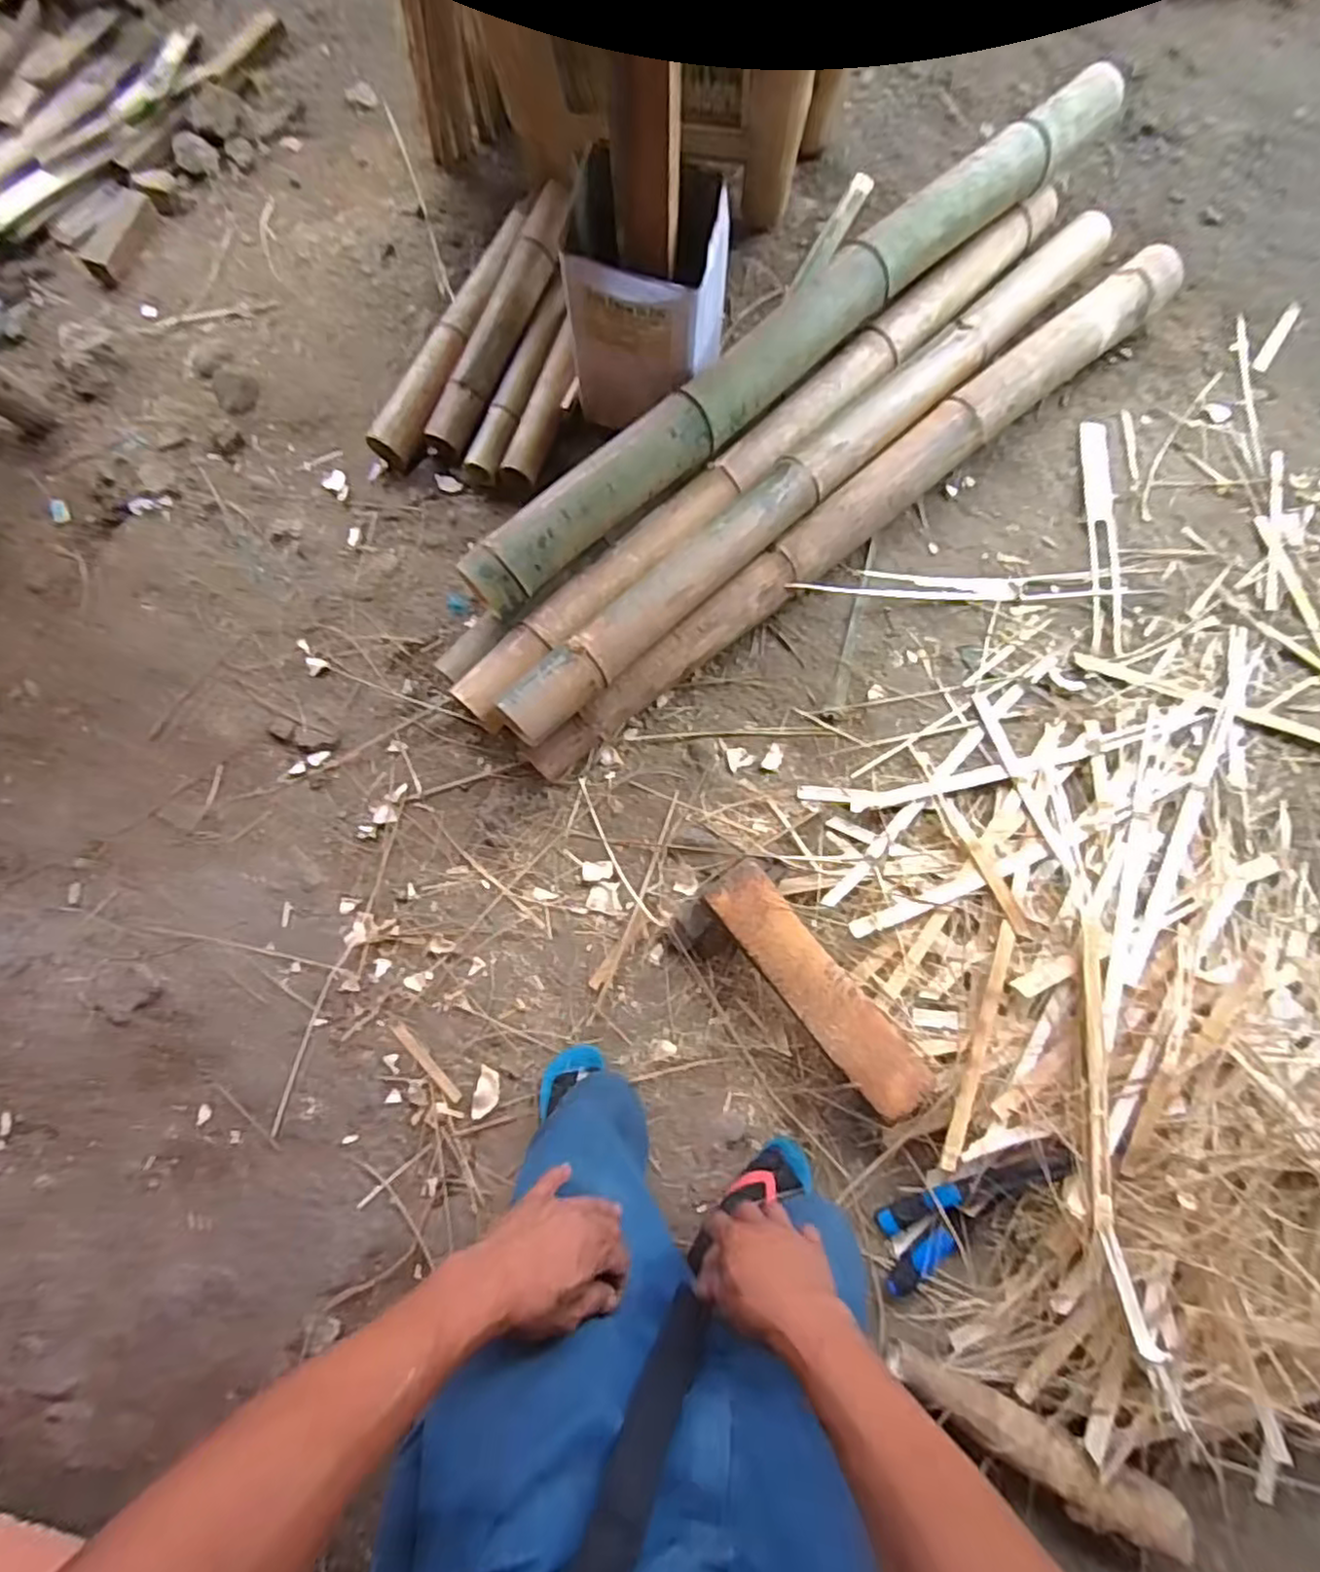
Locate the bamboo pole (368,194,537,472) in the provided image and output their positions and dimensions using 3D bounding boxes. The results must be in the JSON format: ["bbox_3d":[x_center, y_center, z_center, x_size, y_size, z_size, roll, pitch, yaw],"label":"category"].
[{"bbox_3d":[-0.401,-0.922,1.399,0.101,0.105,0.617,24,82,5],"label":"bamboo pole"}]

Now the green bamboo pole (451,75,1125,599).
[{"bbox_3d":[0.296,-0.848,1.209,1.613,0.118,0.111,-42,82,-6],"label":"green bamboo pole"}]

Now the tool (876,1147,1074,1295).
[{"bbox_3d":[0.469,0.645,1.054,0.346,0.046,0.106,-40,78,11],"label":"tool"}]

